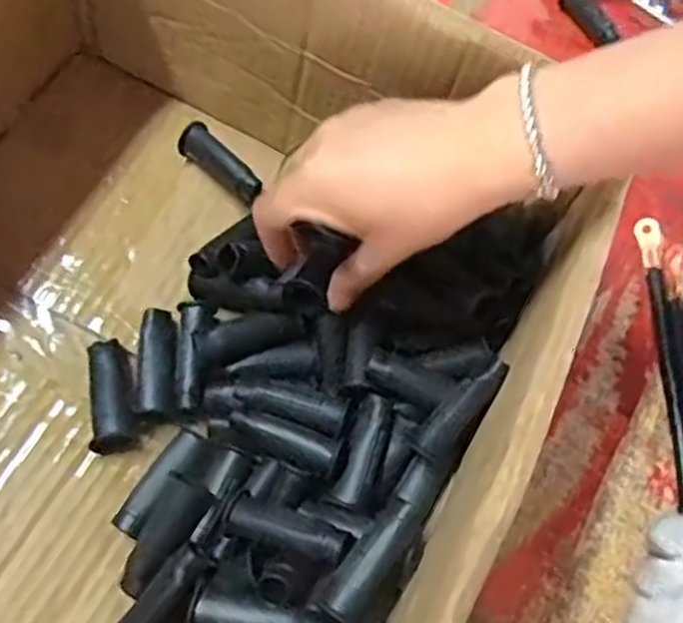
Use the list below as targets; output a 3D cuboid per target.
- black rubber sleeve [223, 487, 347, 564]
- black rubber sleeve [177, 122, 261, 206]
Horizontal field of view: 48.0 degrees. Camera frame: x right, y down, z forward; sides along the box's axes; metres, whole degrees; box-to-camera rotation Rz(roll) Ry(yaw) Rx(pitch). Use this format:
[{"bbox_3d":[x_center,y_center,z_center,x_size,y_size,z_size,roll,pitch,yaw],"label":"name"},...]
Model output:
[{"bbox_3d":[-0.027,0.103,0.367,0.060,0.017,0.019,17,62,22],"label":"black rubber sleeve"},{"bbox_3d":[-0.072,-0.089,0.468,0.063,0.025,0.017,38,67,16],"label":"black rubber sleeve"}]

